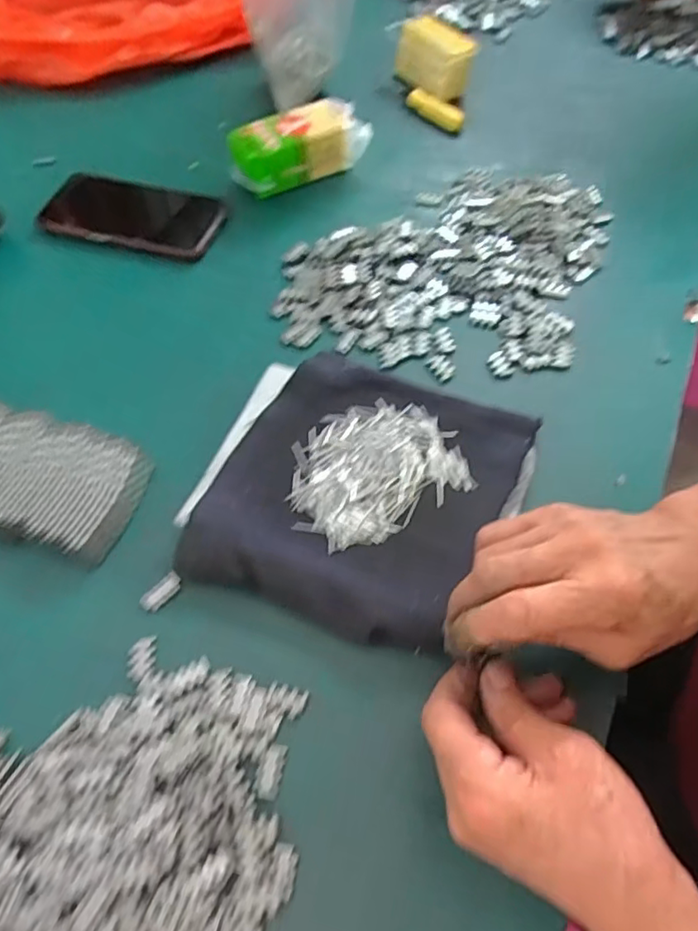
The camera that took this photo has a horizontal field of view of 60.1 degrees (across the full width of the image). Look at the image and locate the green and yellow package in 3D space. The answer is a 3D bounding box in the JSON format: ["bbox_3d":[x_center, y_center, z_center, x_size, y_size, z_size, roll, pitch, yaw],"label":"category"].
[{"bbox_3d":[-0.045,-0.291,0.543,0.123,0.041,0.057,-24,61,-10],"label":"green and yellow package"}]

